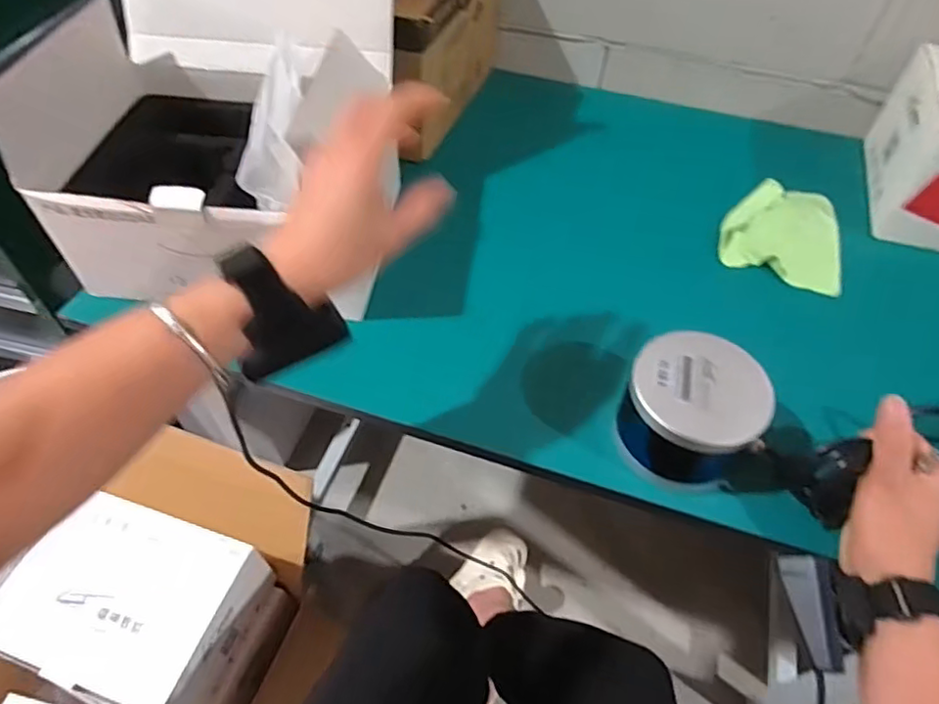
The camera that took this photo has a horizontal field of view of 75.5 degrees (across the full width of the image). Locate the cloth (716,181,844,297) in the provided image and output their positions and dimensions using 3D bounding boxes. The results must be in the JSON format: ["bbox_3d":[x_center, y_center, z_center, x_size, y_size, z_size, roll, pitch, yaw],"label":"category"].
[{"bbox_3d":[0.344,-0.135,0.668,0.122,0.012,0.159,17,53,12],"label":"cloth"}]

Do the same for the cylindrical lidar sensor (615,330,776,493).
[{"bbox_3d":[0.169,0.046,0.469,0.095,0.077,0.091,1,51,-1],"label":"cylindrical lidar sensor"}]

